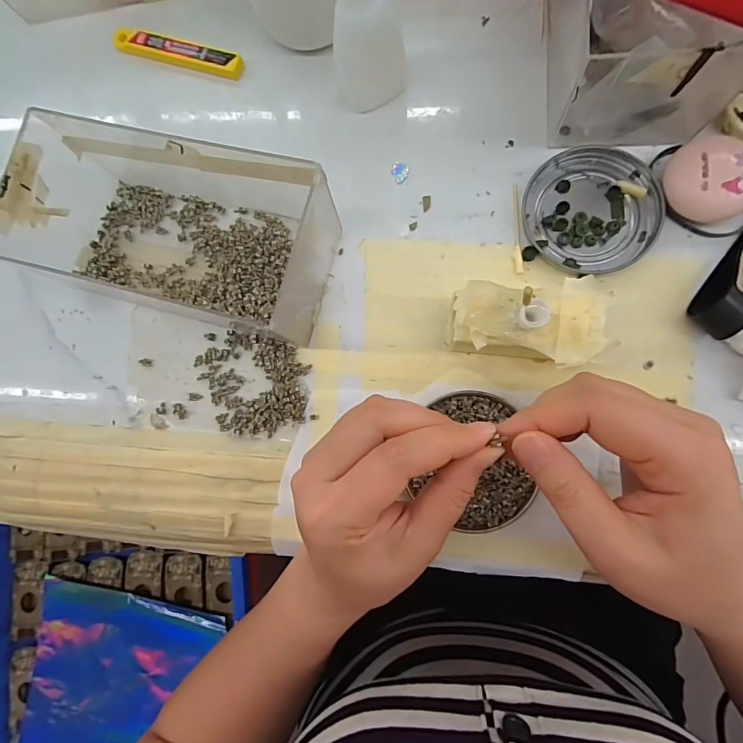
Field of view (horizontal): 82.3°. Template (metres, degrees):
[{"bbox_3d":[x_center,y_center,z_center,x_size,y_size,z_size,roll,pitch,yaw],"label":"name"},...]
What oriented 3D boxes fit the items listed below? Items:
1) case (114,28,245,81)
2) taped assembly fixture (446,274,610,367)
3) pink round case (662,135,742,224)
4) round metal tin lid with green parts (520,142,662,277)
[{"bbox_3d":[-0.143,-0.233,0.311,0.103,0.009,0.018,18,87,9],"label":"case"},{"bbox_3d":[0.085,-0.025,0.240,0.083,0.045,0.047,-2,84,7],"label":"taped assembly fixture"},{"bbox_3d":[0.195,-0.110,0.246,0.041,0.023,0.048,-42,81,2],"label":"pink round case"},{"bbox_3d":[0.135,-0.100,0.261,0.075,0.008,0.077,-1,84,7],"label":"round metal tin lid with green parts"}]

